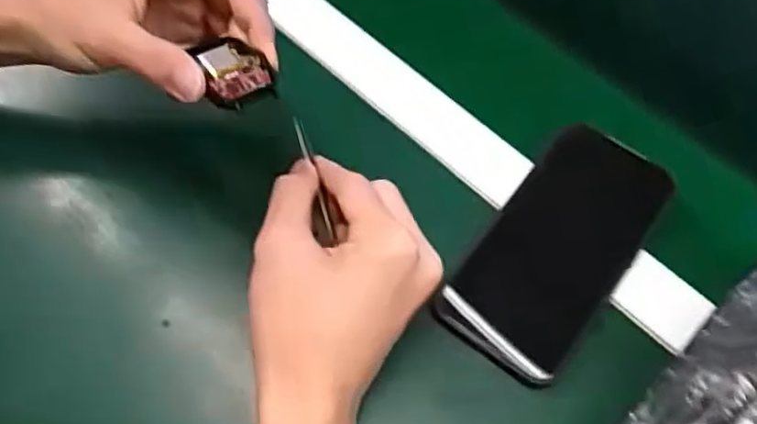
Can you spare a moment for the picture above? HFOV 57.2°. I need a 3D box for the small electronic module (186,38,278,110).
[{"bbox_3d":[-0.070,-0.068,0.341,0.032,0.011,0.039,-28,66,-16],"label":"small electronic module"}]

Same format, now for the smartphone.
[{"bbox_3d":[0.105,0.019,0.408,0.079,0.014,0.156,35,76,17],"label":"smartphone"}]

